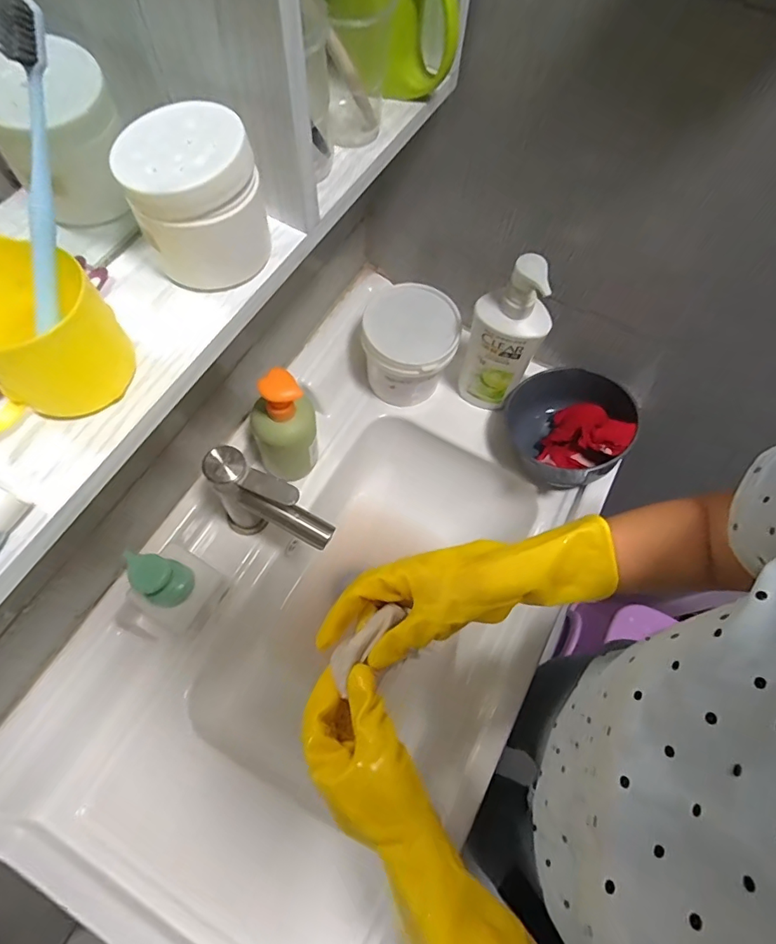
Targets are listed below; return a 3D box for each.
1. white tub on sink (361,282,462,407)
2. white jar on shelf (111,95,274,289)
[{"bbox_3d":[0.029,-0.163,0.671,0.115,0.132,0.114,1,66,-3],"label":"white tub on sink"},{"bbox_3d":[-0.120,-0.170,0.311,0.074,0.079,0.075,1,66,-3],"label":"white jar on shelf"}]

